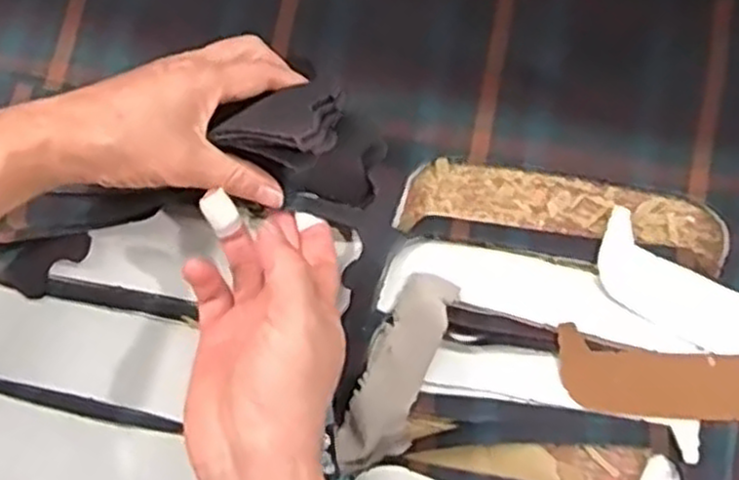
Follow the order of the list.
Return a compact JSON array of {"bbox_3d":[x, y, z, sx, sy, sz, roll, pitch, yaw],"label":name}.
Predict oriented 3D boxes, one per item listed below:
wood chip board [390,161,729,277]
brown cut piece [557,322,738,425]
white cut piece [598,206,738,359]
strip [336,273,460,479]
[{"bbox_3d":[0.120,-0.018,0.481,0.199,0.009,0.047,8,77,3],"label":"wood chip board"},{"bbox_3d":[0.212,0.083,0.459,0.193,0.010,0.051,2,79,0],"label":"brown cut piece"},{"bbox_3d":[0.228,0.048,0.463,0.193,0.006,0.055,26,77,3],"label":"white cut piece"},{"bbox_3d":[0.017,0.078,0.449,0.036,0.011,0.120,23,80,4],"label":"strip"}]

